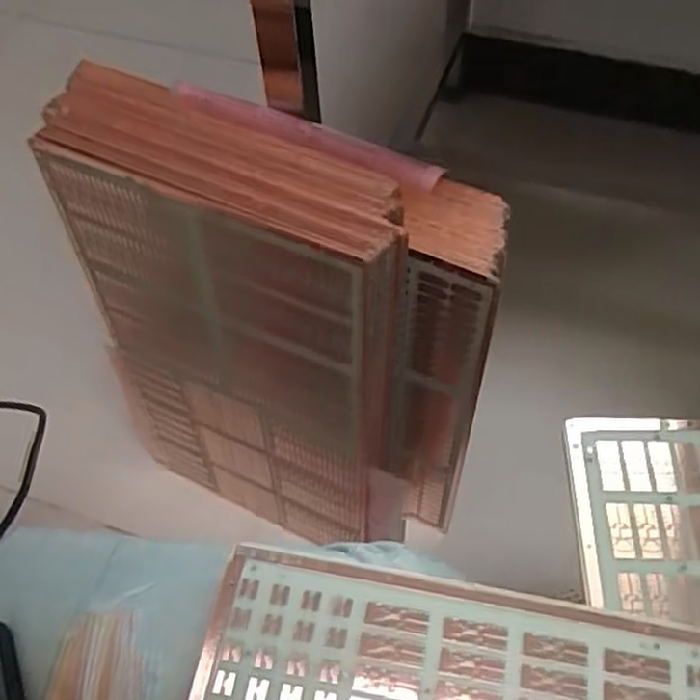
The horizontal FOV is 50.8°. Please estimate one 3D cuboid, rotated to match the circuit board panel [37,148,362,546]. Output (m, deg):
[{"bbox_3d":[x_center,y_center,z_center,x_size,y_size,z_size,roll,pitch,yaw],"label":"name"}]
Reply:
[{"bbox_3d":[-0.100,0.037,0.607,0.240,0.413,0.006,21,55,16],"label":"circuit board panel"}]

